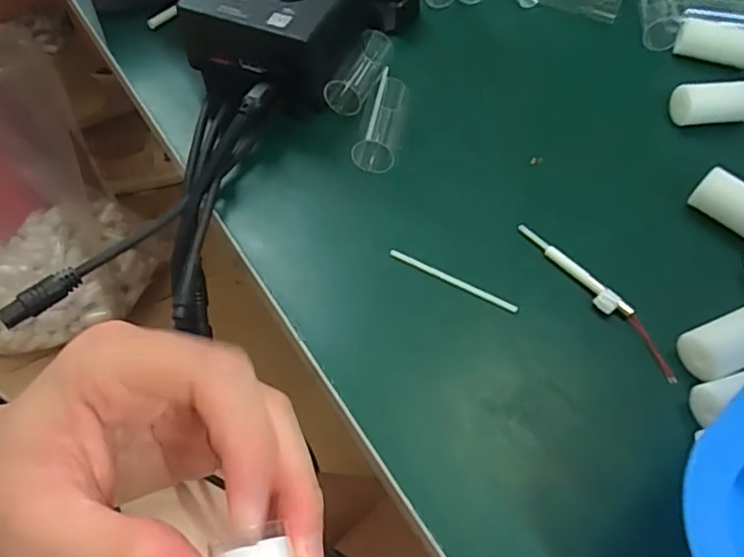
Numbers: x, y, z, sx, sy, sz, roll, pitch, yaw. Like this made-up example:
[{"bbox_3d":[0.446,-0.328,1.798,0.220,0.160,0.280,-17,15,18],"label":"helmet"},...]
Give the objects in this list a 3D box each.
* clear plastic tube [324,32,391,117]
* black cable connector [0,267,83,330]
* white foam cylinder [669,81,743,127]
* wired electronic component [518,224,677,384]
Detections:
[{"bbox_3d":[-0.006,-0.114,0.316,0.018,0.019,0.058,19,58,11],"label":"clear plastic tube"},{"bbox_3d":[-0.137,0.008,0.235,0.033,0.011,0.006,-37,65,-23],"label":"black cable connector"},{"bbox_3d":[0.184,-0.093,0.303,0.044,0.017,0.016,2,57,0],"label":"white foam cylinder"},{"bbox_3d":[0.097,0.006,0.245,0.010,0.007,0.090,-29,62,-19],"label":"wired electronic component"}]

